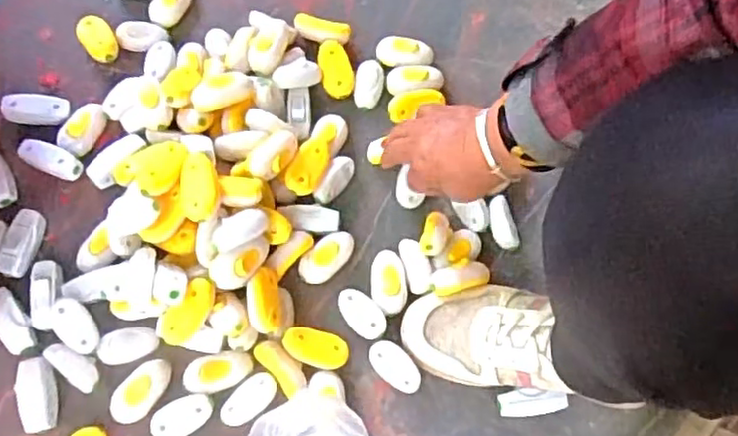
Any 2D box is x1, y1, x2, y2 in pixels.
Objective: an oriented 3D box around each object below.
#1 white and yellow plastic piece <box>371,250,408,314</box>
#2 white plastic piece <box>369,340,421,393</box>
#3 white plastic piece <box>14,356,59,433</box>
[{"bbox_3d":[0.019,0.057,0.619,0.033,0.011,0.058,1,70,-2],"label":"white and yellow plastic piece"},{"bbox_3d":[0.023,0.137,0.605,0.054,0.022,0.029,39,73,11],"label":"white plastic piece"},{"bbox_3d":[-0.287,0.153,0.572,0.032,0.015,0.060,-10,71,-5],"label":"white plastic piece"}]

